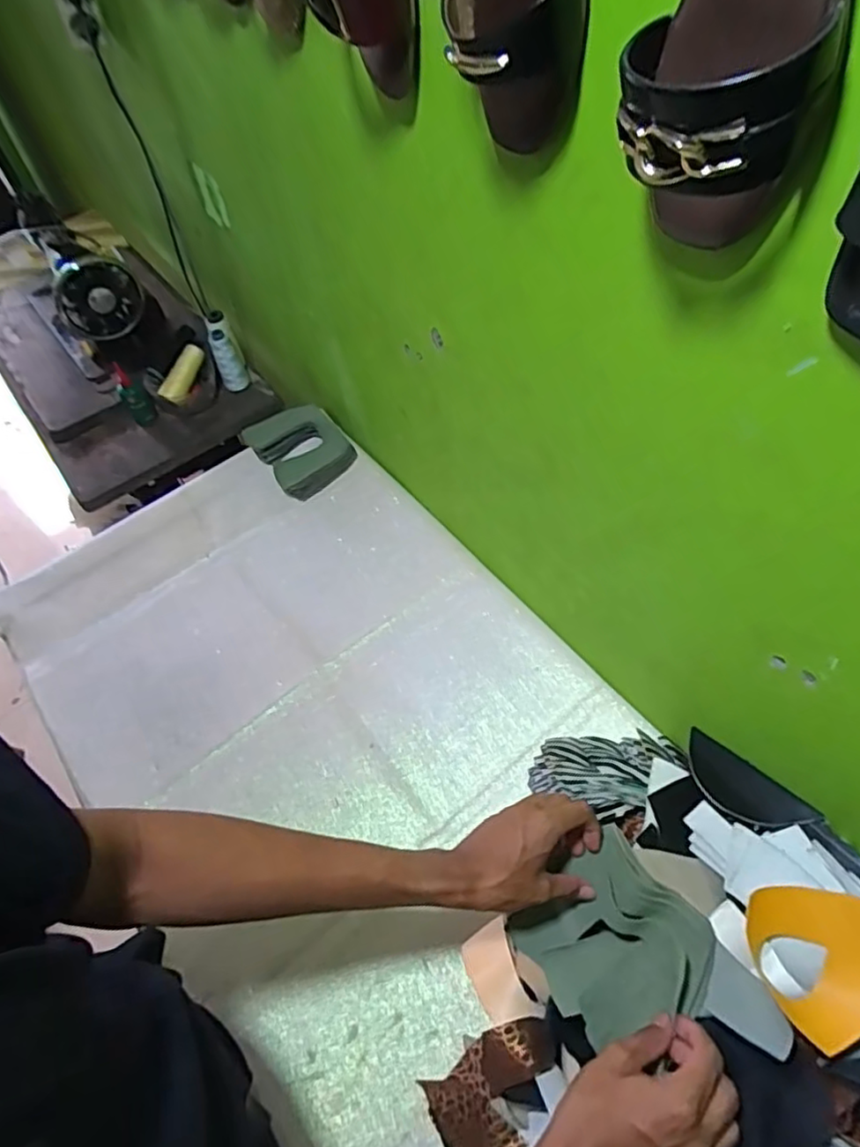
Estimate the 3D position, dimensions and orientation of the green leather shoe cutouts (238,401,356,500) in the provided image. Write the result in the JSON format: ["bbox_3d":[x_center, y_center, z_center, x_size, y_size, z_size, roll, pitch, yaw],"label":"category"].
[{"bbox_3d":[-0.212,-0.210,1.032,0.139,0.052,0.159,-34,61,-17],"label":"green leather shoe cutouts"}]

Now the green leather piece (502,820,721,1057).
[{"bbox_3d":[0.155,0.311,0.524,0.126,0.076,0.128,-35,62,-18],"label":"green leather piece"}]

